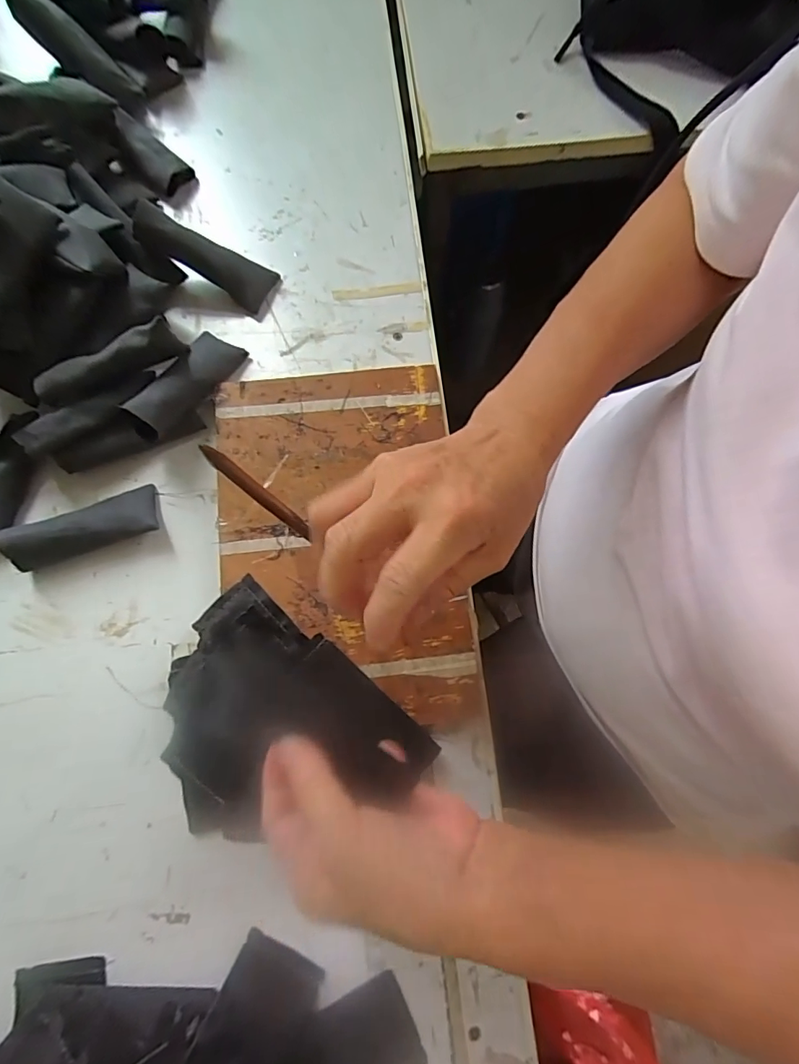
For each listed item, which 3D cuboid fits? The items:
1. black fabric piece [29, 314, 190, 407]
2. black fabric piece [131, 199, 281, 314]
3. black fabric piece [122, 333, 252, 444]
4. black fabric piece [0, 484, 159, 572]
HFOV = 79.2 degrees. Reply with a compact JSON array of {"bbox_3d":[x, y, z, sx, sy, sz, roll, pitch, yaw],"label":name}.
[{"bbox_3d":[-0.210,-0.121,0.345,0.102,0.017,0.025,-24,80,-5],"label":"black fabric piece"},{"bbox_3d":[-0.154,-0.223,0.388,0.106,0.012,0.039,25,96,-31],"label":"black fabric piece"},{"bbox_3d":[-0.162,-0.113,0.367,0.036,0.021,0.113,22,53,4],"label":"black fabric piece"},{"bbox_3d":[-0.233,-0.005,0.356,0.103,0.027,0.039,-17,79,-4],"label":"black fabric piece"}]

